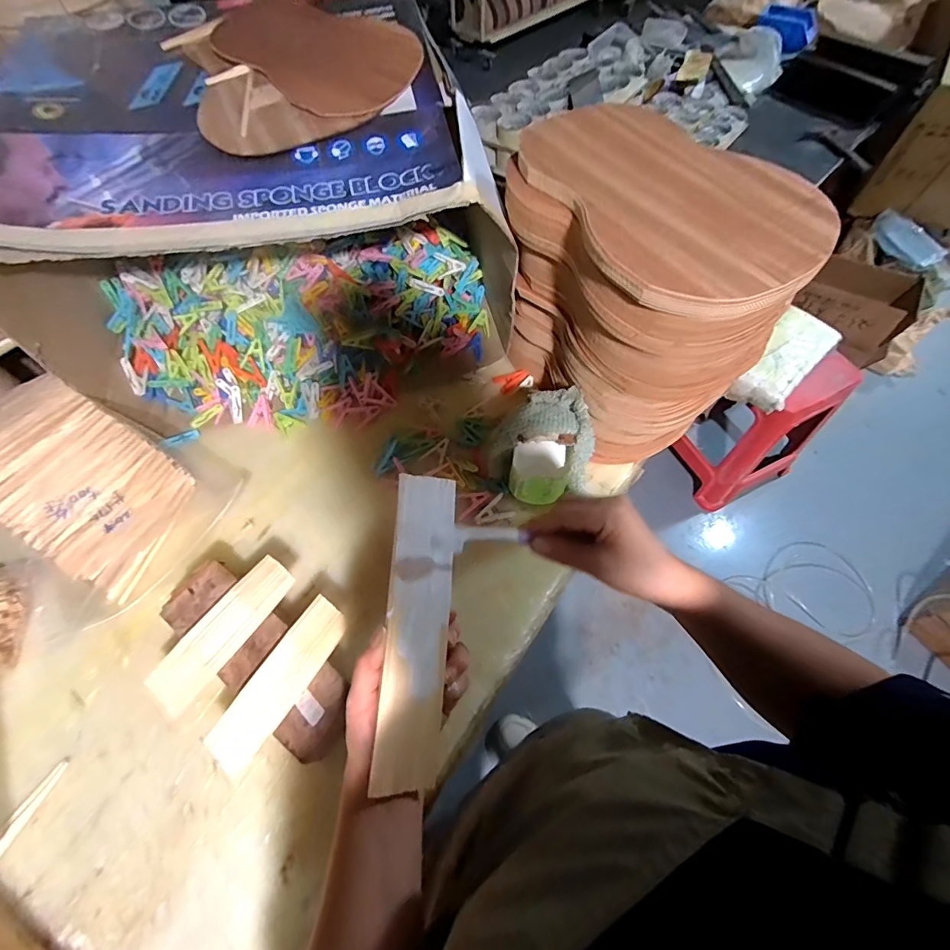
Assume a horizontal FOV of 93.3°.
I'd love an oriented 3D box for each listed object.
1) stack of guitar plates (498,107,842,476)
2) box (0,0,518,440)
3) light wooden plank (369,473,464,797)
[{"bbox_3d":[0.200,-0.208,0.592,0.236,0.337,0.309,-26,65,-12],"label":"stack of guitar plates"},{"bbox_3d":[-0.275,-0.358,0.655,0.589,0.352,0.423,-9,62,-4],"label":"box"},{"bbox_3d":[-0.045,0.119,0.367,0.053,0.015,0.239,9,73,-20],"label":"light wooden plank"}]

